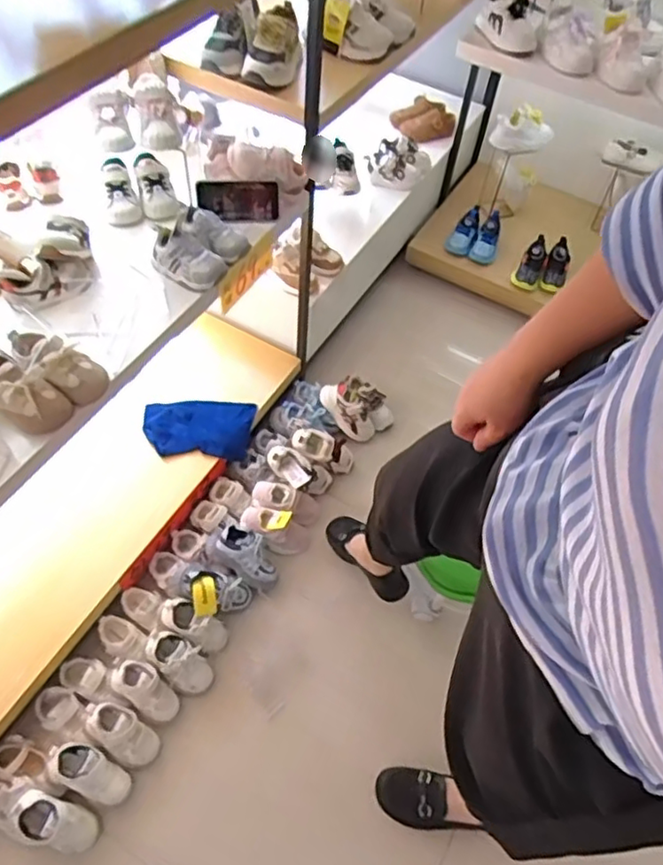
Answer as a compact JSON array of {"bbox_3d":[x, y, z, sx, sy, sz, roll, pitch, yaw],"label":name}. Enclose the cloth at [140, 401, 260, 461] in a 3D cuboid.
[{"bbox_3d":[-0.305,-0.011,1.460,0.248,0.080,0.159,-1,55,-5],"label":"cloth"}]

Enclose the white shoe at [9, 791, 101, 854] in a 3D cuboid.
[{"bbox_3d":[-0.462,0.650,1.044,0.129,0.083,0.074,12,55,4],"label":"white shoe"}]

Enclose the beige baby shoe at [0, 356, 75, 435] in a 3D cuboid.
[{"bbox_3d":[-0.427,-0.069,0.844,0.142,0.077,0.073,36,60,19],"label":"beige baby shoe"}]

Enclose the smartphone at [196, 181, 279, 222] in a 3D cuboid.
[{"bbox_3d":[-0.166,-0.412,1.112,0.142,0.066,0.011,0,33,-4],"label":"smartphone"}]

